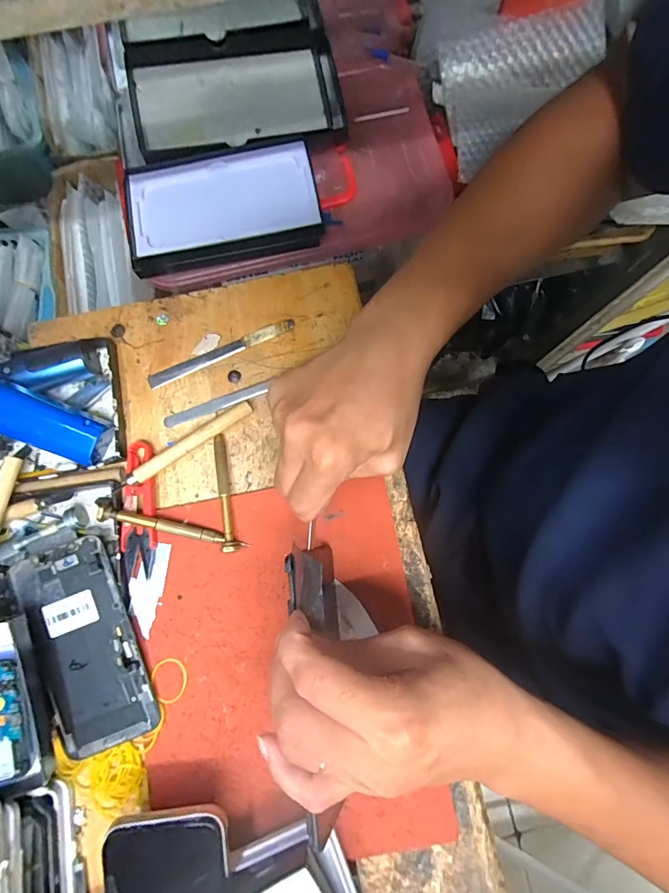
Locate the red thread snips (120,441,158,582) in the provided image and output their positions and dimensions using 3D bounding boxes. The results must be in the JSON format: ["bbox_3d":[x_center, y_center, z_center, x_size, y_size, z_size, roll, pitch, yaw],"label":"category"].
[{"bbox_3d":[-0.148,0.045,0.317,0.025,0.012,0.101,-2,79,-1],"label":"red thread snips"}]

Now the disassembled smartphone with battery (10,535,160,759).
[{"bbox_3d":[-0.175,0.139,0.292,0.064,0.008,0.140,-20,85,-6],"label":"disassembled smartphone with battery"}]

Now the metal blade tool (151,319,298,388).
[{"bbox_3d":[-0.094,-0.078,0.347,0.128,0.007,0.012,-22,80,-4],"label":"metal blade tool"}]

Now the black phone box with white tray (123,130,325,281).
[{"bbox_3d":[-0.104,-0.223,0.385,0.172,0.028,0.098,-10,80,-2],"label":"black phone box with white tray"}]

